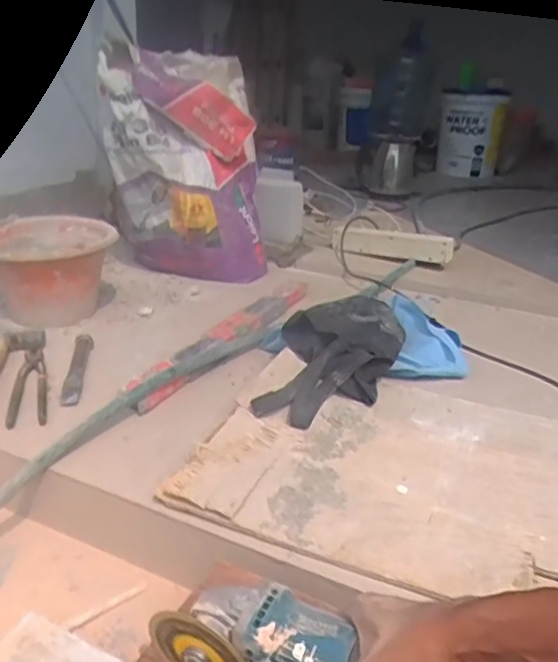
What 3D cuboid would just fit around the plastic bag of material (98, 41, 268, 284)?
[{"bbox_3d":[-0.209,-0.374,1.396,0.330,0.452,0.141,-1,23,-10],"label":"plastic bag of material"}]

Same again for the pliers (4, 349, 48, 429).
[{"bbox_3d":[-0.382,0.081,0.954,0.052,0.015,0.225,-5,24,-17],"label":"pliers"}]

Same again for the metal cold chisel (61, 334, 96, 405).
[{"bbox_3d":[-0.323,0.060,0.999,0.031,0.014,0.219,-6,27,-6],"label":"metal cold chisel"}]

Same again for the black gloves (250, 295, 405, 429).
[{"bbox_3d":[0.096,0.029,0.998,0.186,0.082,0.389,9,24,14],"label":"black gloves"}]

